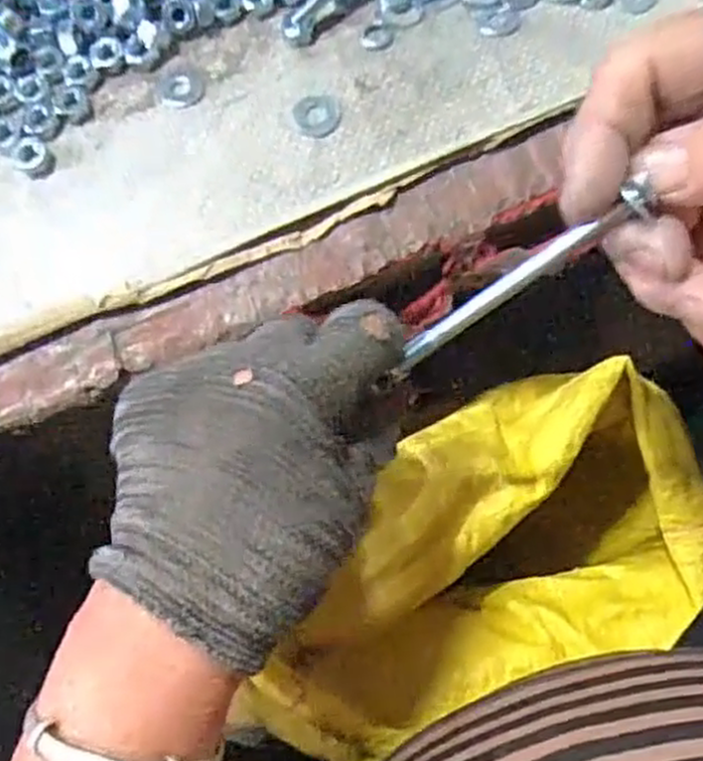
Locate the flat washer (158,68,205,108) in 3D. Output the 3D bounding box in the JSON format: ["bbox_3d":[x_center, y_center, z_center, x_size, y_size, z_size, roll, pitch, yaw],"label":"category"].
[{"bbox_3d":[-0.072,-0.123,0.326,0.019,0.004,0.018,-2,75,0],"label":"flat washer"}]

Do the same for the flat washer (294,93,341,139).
[{"bbox_3d":[-0.014,-0.109,0.319,0.019,0.004,0.019,0,75,0],"label":"flat washer"}]

